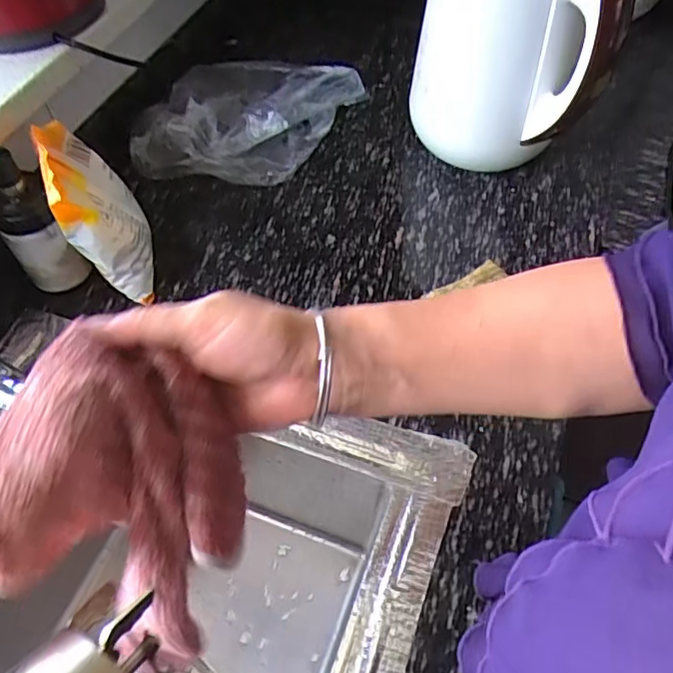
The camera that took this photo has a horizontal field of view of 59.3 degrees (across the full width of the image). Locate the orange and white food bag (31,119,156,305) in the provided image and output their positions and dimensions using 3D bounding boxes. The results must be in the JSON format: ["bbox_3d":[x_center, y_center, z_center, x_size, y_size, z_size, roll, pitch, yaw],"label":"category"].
[{"bbox_3d":[-0.227,-0.121,0.577,0.067,0.154,0.116,-19,57,-12],"label":"orange and white food bag"}]

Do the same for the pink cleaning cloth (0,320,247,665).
[{"bbox_3d":[-0.093,0.090,0.300,0.116,0.183,0.041,-42,41,-18],"label":"pink cleaning cloth"}]

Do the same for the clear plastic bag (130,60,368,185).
[{"bbox_3d":[-0.109,-0.260,0.717,0.274,0.091,0.143,0,55,1],"label":"clear plastic bag"}]

